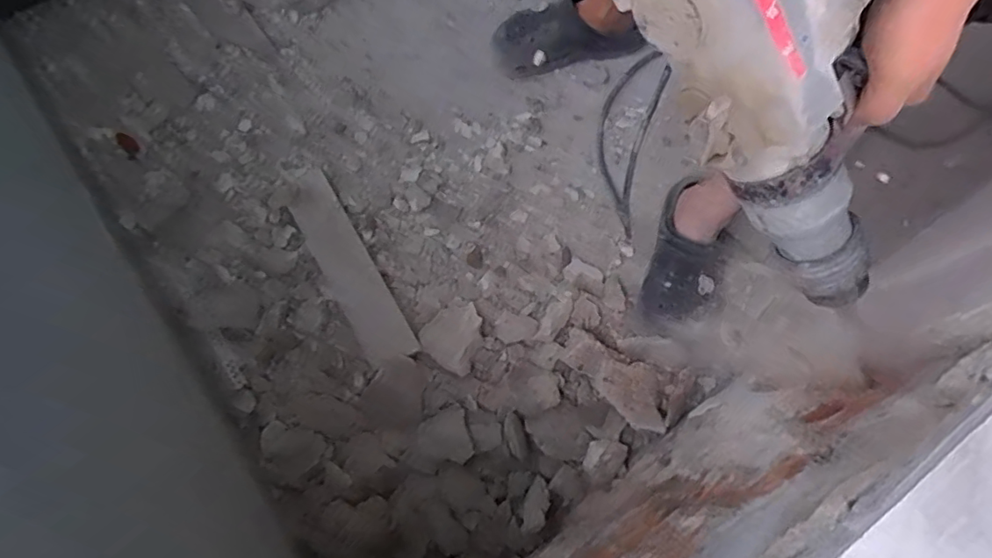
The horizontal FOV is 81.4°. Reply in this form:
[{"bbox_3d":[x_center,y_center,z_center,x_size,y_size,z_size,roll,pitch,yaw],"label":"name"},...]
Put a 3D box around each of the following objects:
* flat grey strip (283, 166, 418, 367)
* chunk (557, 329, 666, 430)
[{"bbox_3d":[-0.220,-0.022,0.839,0.070,0.020,0.325,-29,79,-8],"label":"flat grey strip"},{"bbox_3d":[0.163,0.135,0.787,0.161,0.036,0.081,32,75,8],"label":"chunk"}]

